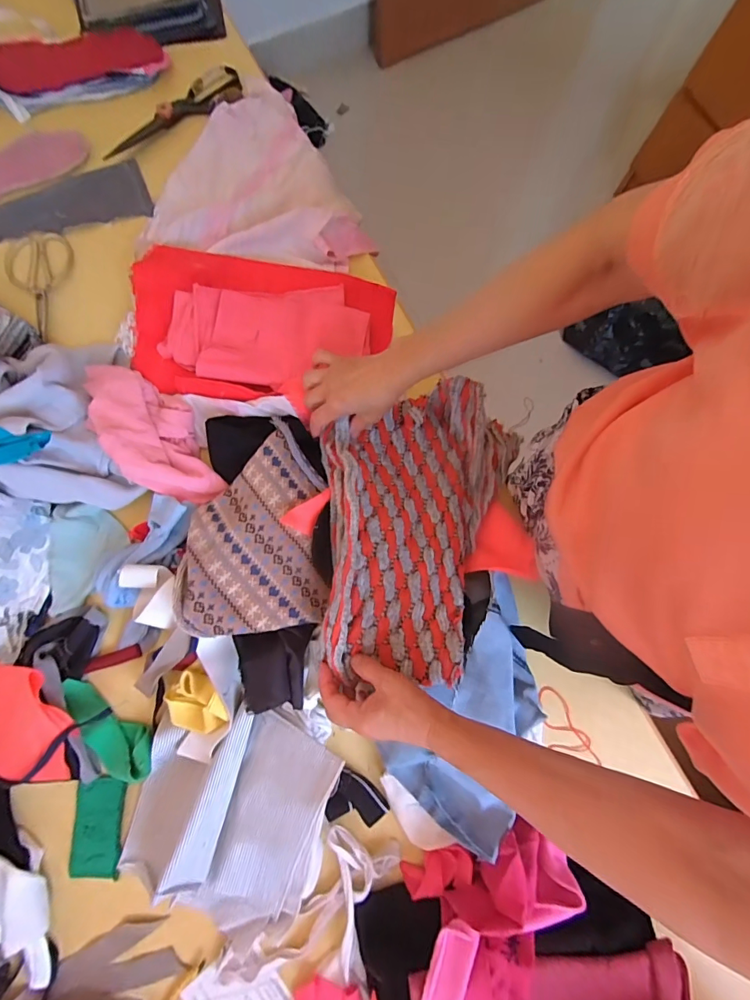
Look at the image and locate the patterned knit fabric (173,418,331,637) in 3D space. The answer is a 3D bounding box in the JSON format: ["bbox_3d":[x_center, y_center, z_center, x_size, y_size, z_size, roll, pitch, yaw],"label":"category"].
[{"bbox_3d":[-0.136,0.025,0.492,0.169,0.041,0.239,-4,79,-2],"label":"patterned knit fabric"}]

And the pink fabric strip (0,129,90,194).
[{"bbox_3d":[-0.523,-0.480,0.624,0.214,0.007,0.064,-25,91,-5],"label":"pink fabric strip"}]

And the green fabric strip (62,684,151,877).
[{"bbox_3d":[-0.303,0.313,0.493,0.092,0.035,0.212,-8,80,-3],"label":"green fabric strip"}]

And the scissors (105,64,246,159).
[{"bbox_3d":[-0.299,-0.575,0.637,0.232,0.010,0.066,-34,82,-7],"label":"scissors"}]

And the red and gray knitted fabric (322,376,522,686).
[{"bbox_3d":[0.035,0.015,0.498,0.210,0.079,0.337,16,79,2],"label":"red and gray knitted fabric"}]

